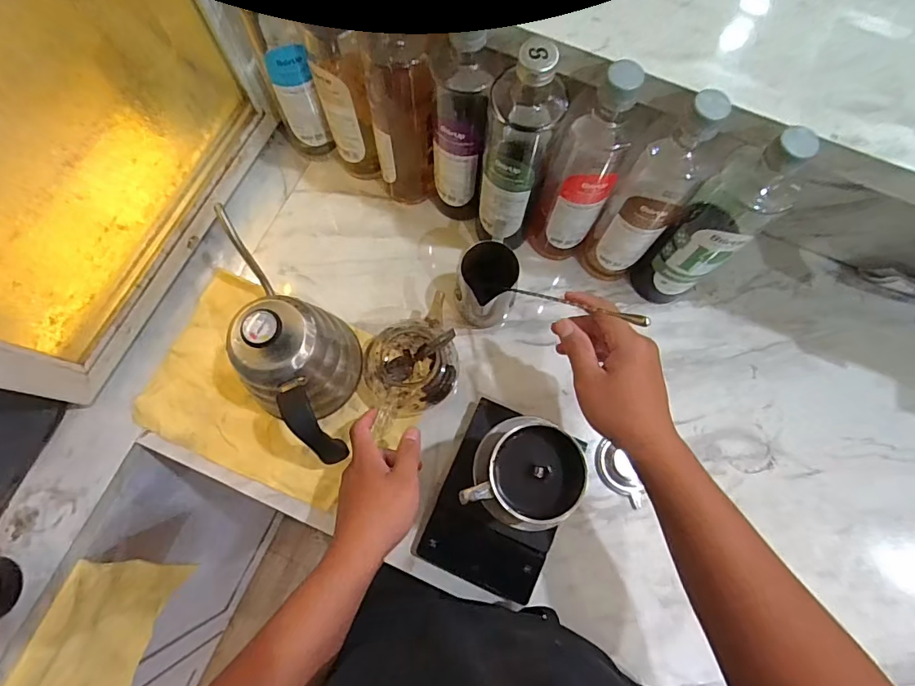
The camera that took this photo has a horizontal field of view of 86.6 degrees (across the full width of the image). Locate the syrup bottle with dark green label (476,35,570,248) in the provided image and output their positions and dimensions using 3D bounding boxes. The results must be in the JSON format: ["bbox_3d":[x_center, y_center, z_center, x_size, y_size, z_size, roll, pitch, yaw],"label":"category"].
[{"bbox_3d":[0.058,-0.183,0.510,0.065,0.278,0.071,11,74,1],"label":"syrup bottle with dark green label"}]

